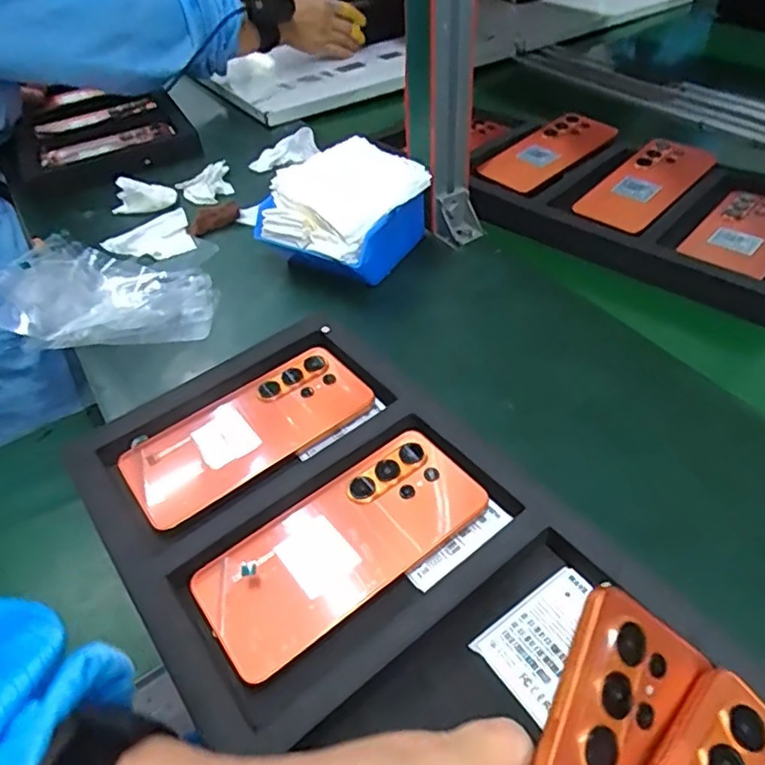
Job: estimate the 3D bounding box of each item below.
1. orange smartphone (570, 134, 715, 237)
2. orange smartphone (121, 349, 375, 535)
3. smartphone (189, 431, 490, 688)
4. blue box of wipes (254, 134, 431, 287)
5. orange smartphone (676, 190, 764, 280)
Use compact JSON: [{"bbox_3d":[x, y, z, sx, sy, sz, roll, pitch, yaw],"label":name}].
[{"bbox_3d":[0.282,-0.214,0.636,0.074,0.008,0.182,37,63,27],"label":"orange smartphone"},{"bbox_3d":[-0.093,0.033,0.420,0.169,0.007,0.073,-32,55,-20],"label":"orange smartphone"},{"bbox_3d":[-0.023,0.093,0.352,0.167,0.013,0.076,-29,50,-25],"label":"smartphone"},{"bbox_3d":[-0.044,-0.162,0.576,0.149,0.080,0.140,31,53,31],"label":"blue box of wipes"},{"bbox_3d":[0.353,-0.146,0.580,0.076,0.008,0.144,31,53,30],"label":"orange smartphone"}]

